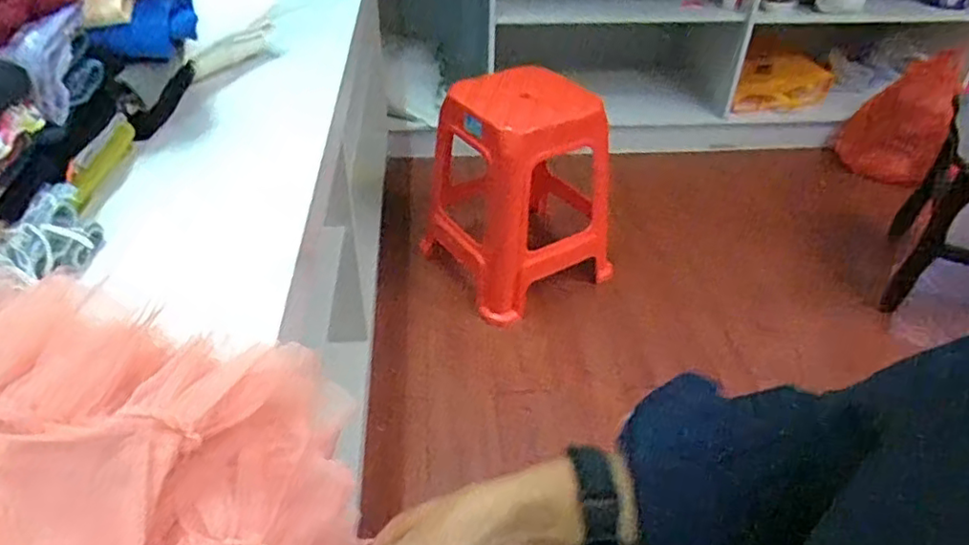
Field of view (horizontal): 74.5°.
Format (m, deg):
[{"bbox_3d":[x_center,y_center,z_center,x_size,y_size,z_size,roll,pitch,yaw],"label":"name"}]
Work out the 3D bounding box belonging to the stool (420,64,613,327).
[{"bbox_3d":[0.111,-0.250,1.713,0.453,0.508,0.453,-25,46,-30],"label":"stool"}]

